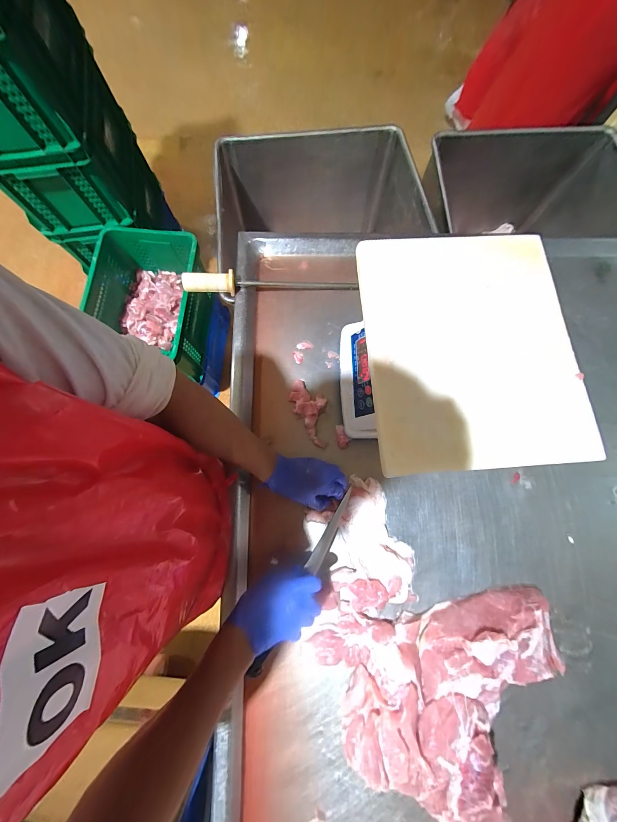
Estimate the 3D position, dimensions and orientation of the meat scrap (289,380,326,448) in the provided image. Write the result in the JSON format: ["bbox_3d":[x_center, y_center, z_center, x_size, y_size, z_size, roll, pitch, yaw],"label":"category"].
[{"bbox_3d":[0.009,0.000,0.572,0.064,0.016,0.138,-32,80,-7],"label":"meat scrap"}]

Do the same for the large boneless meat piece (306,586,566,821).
[{"bbox_3d":[0.218,0.459,0.444,0.399,0.082,0.257,-8,78,-3],"label":"large boneless meat piece"}]

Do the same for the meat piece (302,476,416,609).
[{"bbox_3d":[0.089,0.245,0.520,0.170,0.041,0.215,-14,78,-4],"label":"meat piece"}]

